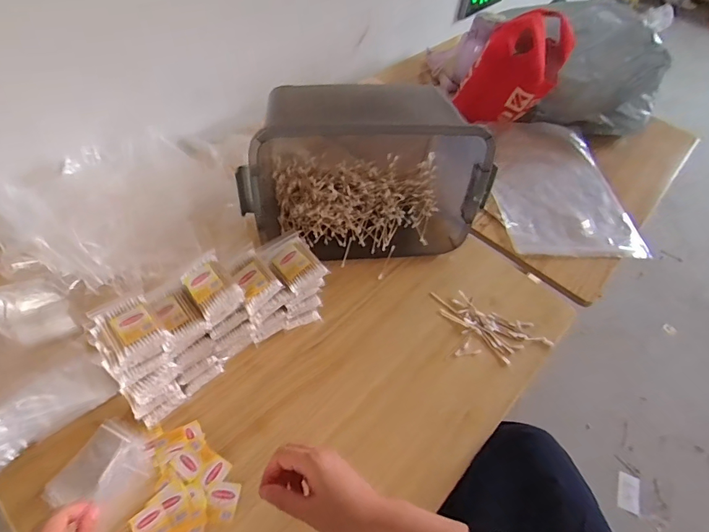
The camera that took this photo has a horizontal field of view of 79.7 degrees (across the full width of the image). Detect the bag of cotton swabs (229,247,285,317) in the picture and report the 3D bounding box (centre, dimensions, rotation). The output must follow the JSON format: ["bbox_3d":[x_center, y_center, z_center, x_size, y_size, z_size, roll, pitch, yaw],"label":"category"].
[{"bbox_3d":[-0.140,0.022,0.585,0.066,0.026,0.058,40,58,23],"label":"bag of cotton swabs"}]

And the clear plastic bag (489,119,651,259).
[{"bbox_3d":[0.451,-0.180,0.982,0.308,0.071,0.414,-4,52,-9],"label":"clear plastic bag"}]

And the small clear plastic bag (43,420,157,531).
[{"bbox_3d":[-0.305,0.251,0.516,0.104,0.039,0.102,26,58,14],"label":"small clear plastic bag"}]

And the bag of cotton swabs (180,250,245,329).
[{"bbox_3d":[-0.190,0.032,0.566,0.062,0.038,0.085,-35,64,-24],"label":"bag of cotton swabs"}]

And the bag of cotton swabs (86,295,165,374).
[{"bbox_3d":[-0.274,0.077,0.516,0.066,0.034,0.085,-29,60,-26],"label":"bag of cotton swabs"}]

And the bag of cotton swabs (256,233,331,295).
[{"bbox_3d":[-0.090,-0.008,0.616,0.063,0.022,0.093,-30,62,-21],"label":"bag of cotton swabs"}]

